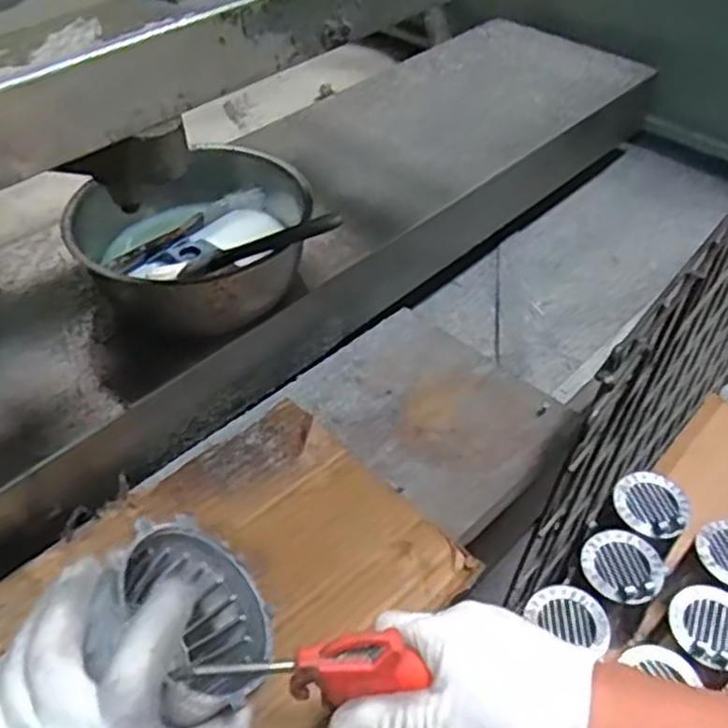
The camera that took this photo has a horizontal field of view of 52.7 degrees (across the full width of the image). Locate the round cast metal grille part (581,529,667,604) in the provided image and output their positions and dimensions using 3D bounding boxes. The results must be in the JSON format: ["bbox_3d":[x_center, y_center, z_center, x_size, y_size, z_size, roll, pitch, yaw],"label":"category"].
[{"bbox_3d":[0.286,0.222,0.813,0.080,0.010,0.090,-11,38,6],"label":"round cast metal grille part"}]

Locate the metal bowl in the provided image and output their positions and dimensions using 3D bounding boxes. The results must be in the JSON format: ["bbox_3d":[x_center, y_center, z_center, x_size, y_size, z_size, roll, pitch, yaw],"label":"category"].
[{"bbox_3d":[-0.126,-0.092,0.609,0.195,0.084,0.195,0,46,0],"label":"metal bowl"}]

